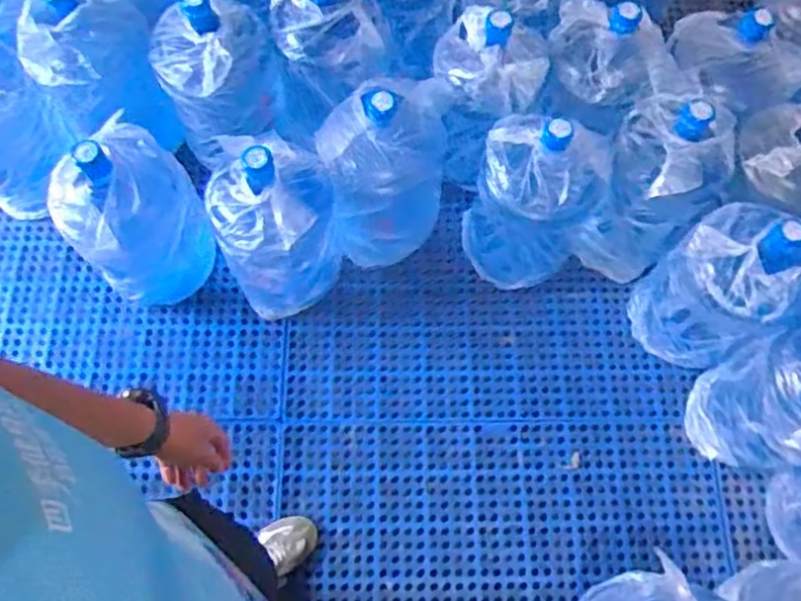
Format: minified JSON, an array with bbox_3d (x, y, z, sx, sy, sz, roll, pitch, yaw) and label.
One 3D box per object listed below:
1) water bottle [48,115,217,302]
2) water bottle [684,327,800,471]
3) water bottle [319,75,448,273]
[{"bbox_3d":[-0.567,-0.168,1.512,0.274,0.426,0.266,0,70,-1],"label":"water bottle"},{"bbox_3d":[0.791,0.199,1.390,0.226,0.470,0.246,0,70,-1],"label":"water bottle"},{"bbox_3d":[-0.039,-0.292,1.535,0.256,0.390,0.249,3,70,0],"label":"water bottle"}]

